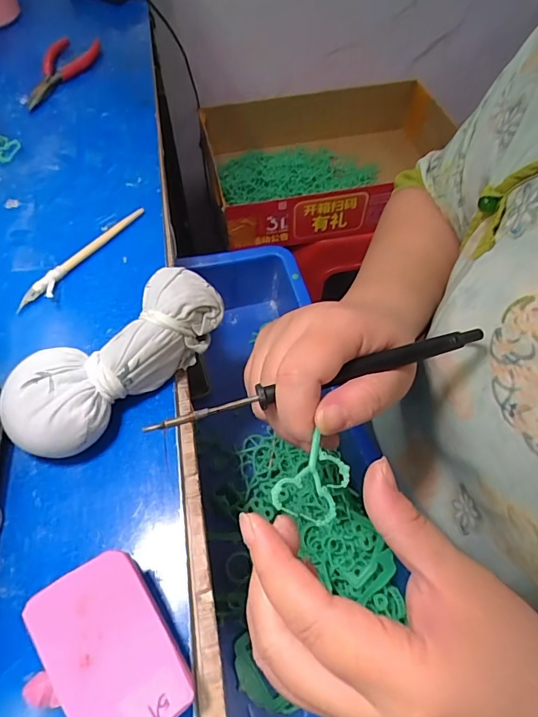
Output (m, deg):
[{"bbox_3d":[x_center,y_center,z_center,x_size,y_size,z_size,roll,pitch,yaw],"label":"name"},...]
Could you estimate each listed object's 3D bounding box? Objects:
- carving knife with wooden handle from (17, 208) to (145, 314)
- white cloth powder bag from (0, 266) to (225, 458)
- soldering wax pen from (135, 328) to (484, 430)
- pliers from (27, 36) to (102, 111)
[{"bbox_3d":[-0.136,-0.078,0.334,0.016,0.008,0.118,27,62,16],"label":"carving knife with wooden handle"},{"bbox_3d":[-0.089,-0.002,0.268,0.061,0.042,0.137,37,65,21],"label":"white cloth powder bag"},{"bbox_3d":[0.026,0.009,0.209,0.163,0.006,0.008,-16,59,-8],"label":"soldering wax pen"},{"bbox_3d":[-0.218,-0.302,0.471,0.044,0.017,0.124,16,59,10],"label":"pliers"}]

